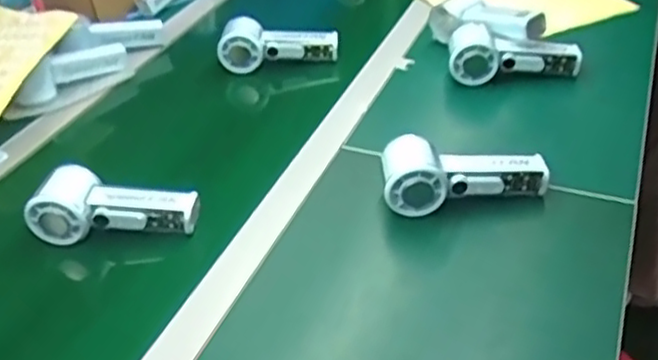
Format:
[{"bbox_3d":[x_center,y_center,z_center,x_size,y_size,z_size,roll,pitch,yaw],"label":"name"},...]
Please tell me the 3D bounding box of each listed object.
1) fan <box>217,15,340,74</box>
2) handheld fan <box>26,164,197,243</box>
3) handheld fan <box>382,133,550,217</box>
[{"bbox_3d":[-0.066,-0.173,0.883,0.152,0.075,0.039,-1,38,7],"label":"fan"},{"bbox_3d":[-0.201,0.022,0.641,0.151,0.047,0.054,-2,38,6],"label":"handheld fan"},{"bbox_3d":[0.126,-0.009,0.621,0.152,0.053,0.053,-5,38,2],"label":"handheld fan"}]

